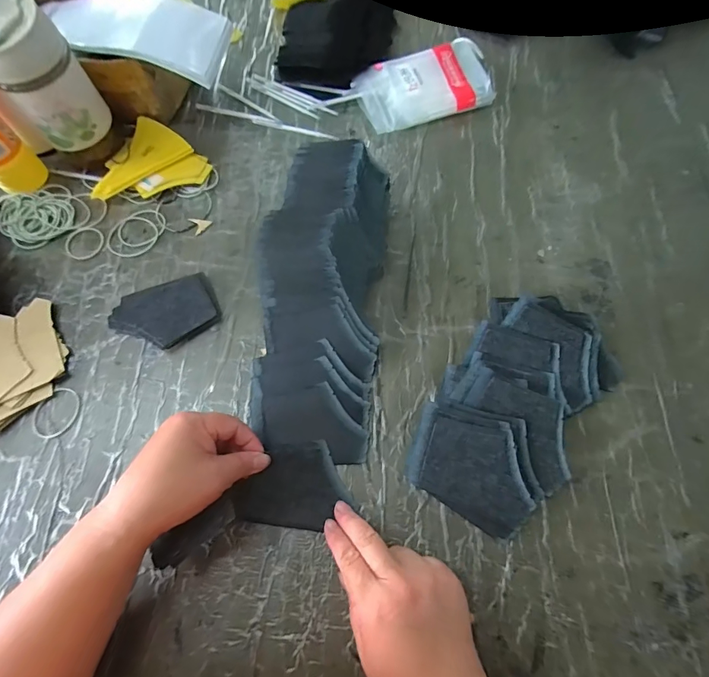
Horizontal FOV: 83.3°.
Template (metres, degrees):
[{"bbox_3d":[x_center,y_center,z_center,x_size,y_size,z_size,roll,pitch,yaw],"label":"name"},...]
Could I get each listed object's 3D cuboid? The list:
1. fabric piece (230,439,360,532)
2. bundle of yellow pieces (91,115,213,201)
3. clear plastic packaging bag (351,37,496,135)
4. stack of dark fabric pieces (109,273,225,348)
[{"bbox_3d":[-0.054,0.128,0.349,0.096,0.017,0.070,-5,70,-2],"label":"fabric piece"},{"bbox_3d":[-0.246,-0.201,0.481,0.110,0.018,0.118,29,71,10],"label":"bundle of yellow pieces"},{"bbox_3d":[0.091,-0.333,0.528,0.171,0.035,0.097,-17,70,-8],"label":"clear plastic packaging bag"},{"bbox_3d":[-0.195,-0.025,0.409,0.103,0.021,0.071,-15,69,-7],"label":"stack of dark fabric pieces"}]

